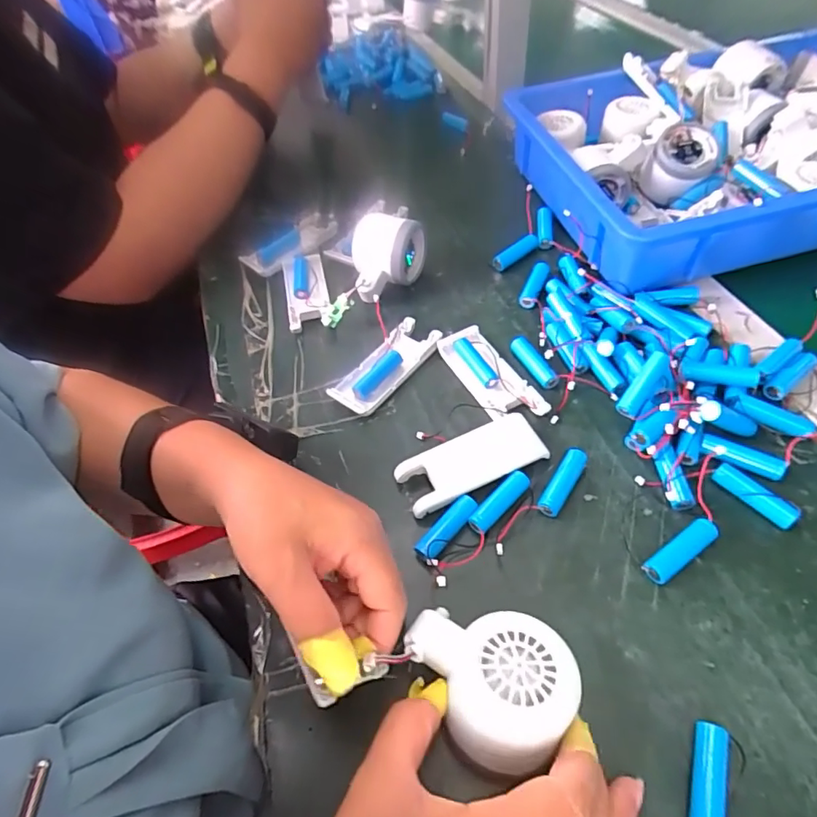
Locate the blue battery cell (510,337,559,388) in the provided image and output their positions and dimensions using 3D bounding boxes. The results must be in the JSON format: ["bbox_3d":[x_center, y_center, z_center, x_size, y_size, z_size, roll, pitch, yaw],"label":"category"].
[{"bbox_3d":[0.102,-0.037,0.421,0.014,0.014,0.050,-25,53,-14],"label":"blue battery cell"}]

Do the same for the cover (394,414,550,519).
[{"bbox_3d":[0.044,0.038,0.365,0.100,0.017,0.042,-24,53,-13],"label":"cover"}]

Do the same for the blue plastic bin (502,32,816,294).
[{"bbox_3d":[0.338,-0.264,0.511,0.424,0.087,0.282,-13,52,-5],"label":"blue plastic bin"}]

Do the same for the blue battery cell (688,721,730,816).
[{"bbox_3d":[0.142,0.179,0.250,0.015,0.013,0.050,16,55,17],"label":"blue battery cell"}]

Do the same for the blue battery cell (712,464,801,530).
[{"bbox_3d":[0.224,0.055,0.337,0.014,0.016,0.050,-37,57,-22],"label":"blue battery cell"}]

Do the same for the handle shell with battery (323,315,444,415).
[{"bbox_3d":[-0.019,-0.035,0.437,0.040,0.015,0.100,34,62,28],"label":"handle shell with battery"}]

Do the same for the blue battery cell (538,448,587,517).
[{"bbox_3d":[0.105,0.049,0.353,0.014,0.016,0.052,26,59,24],"label":"blue battery cell"}]

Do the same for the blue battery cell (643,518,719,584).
[{"bbox_3d":[0.167,0.087,0.320,0.052,0.013,0.014,-30,55,-17],"label":"blue battery cell"}]

